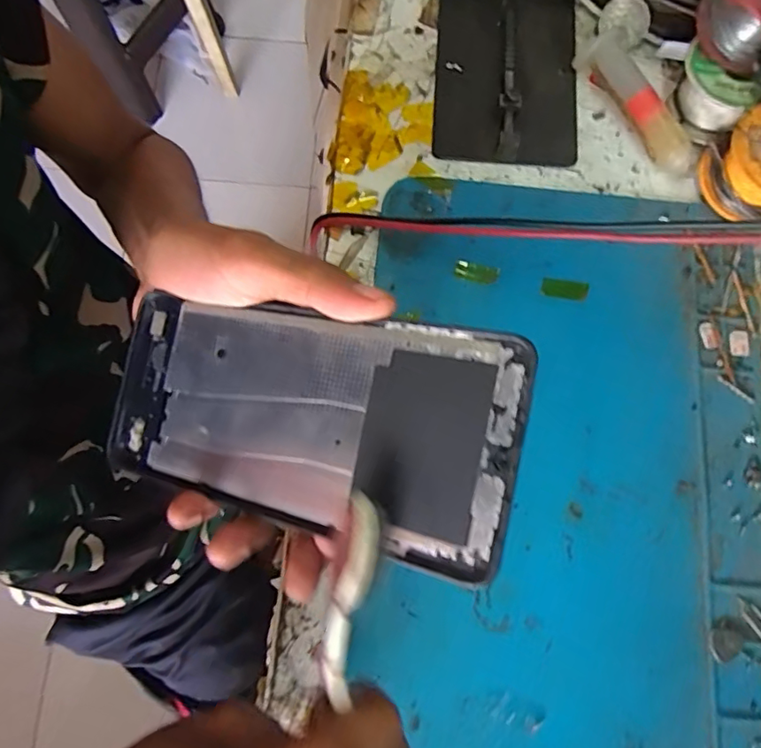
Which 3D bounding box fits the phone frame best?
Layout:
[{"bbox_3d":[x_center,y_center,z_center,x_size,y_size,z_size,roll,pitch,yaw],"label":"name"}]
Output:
[{"bbox_3d":[-0.032,0.013,0.184,0.157,0.004,0.071,10,86,25],"label":"phone frame"}]

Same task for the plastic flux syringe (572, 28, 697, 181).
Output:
[{"bbox_3d":[0.143,-0.148,0.292,0.019,0.018,0.089,-33,80,-8],"label":"plastic flux syringe"}]

